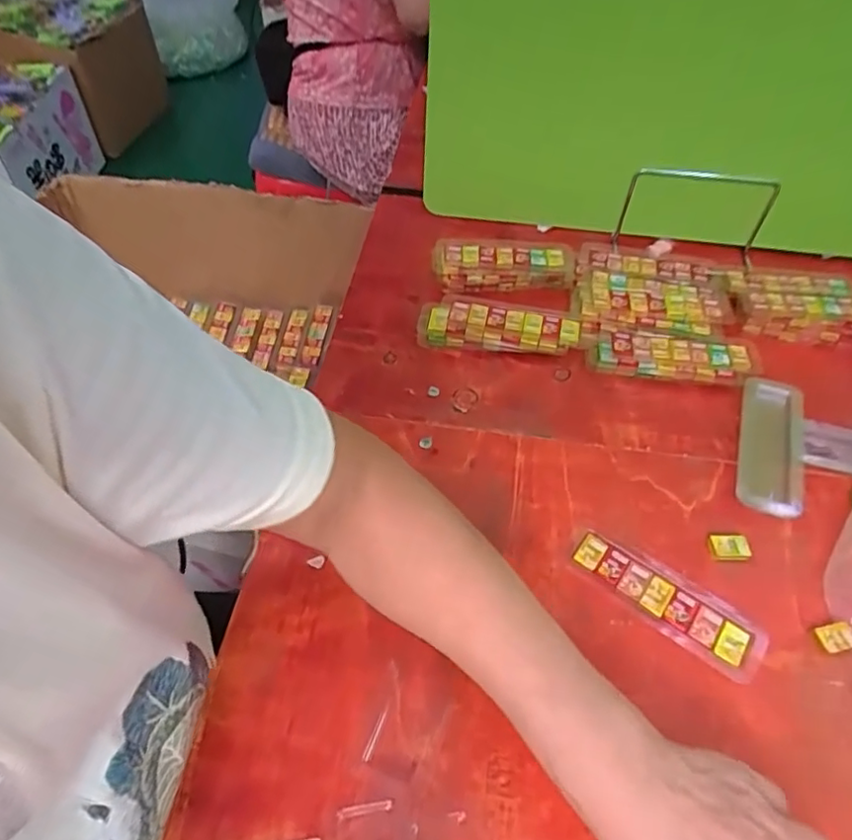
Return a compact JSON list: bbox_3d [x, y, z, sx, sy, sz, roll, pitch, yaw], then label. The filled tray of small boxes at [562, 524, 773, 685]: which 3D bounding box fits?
[{"bbox_3d":[0.161,0.122,0.408,0.134,0.010,0.046,30,56,21],"label":"filled tray of small boxes"}]

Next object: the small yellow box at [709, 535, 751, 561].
[{"bbox_3d":[0.221,0.092,0.433,0.028,0.005,0.019,6,51,3],"label":"small yellow box"}]

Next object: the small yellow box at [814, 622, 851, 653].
[{"bbox_3d":[0.271,0.144,0.393,0.025,0.007,0.017,-10,52,-10],"label":"small yellow box"}]

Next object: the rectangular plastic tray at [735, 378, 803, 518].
[{"bbox_3d":[0.285,0.021,0.489,0.051,0.018,0.143,18,52,13],"label":"rectangular plastic tray"}]

